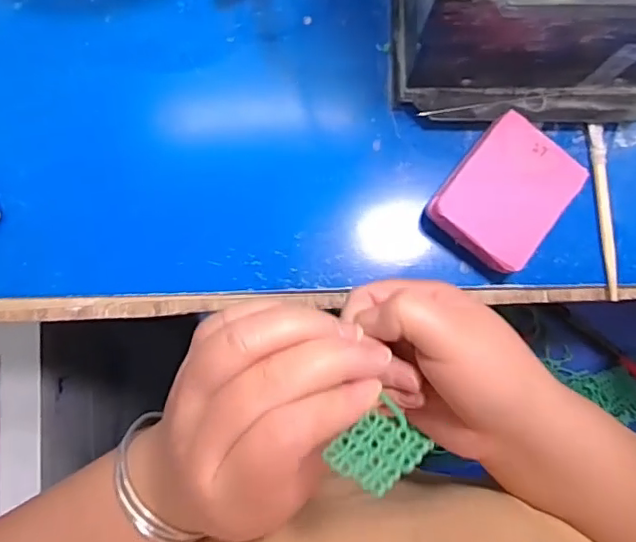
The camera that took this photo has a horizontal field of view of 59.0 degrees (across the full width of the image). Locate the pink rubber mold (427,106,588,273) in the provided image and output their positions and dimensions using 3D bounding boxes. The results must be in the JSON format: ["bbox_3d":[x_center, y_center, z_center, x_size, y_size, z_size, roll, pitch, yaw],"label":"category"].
[{"bbox_3d":[0.104,-0.040,0.315,0.064,0.032,0.071,37,86,3],"label":"pink rubber mold"}]

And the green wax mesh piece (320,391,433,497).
[{"bbox_3d":[0.021,0.060,0.191,0.030,0.004,0.024,-37,45,-23],"label":"green wax mesh piece"}]

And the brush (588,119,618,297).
[{"bbox_3d":[0.167,-0.034,0.326,0.009,0.007,0.101,-4,85,-1],"label":"brush"}]

